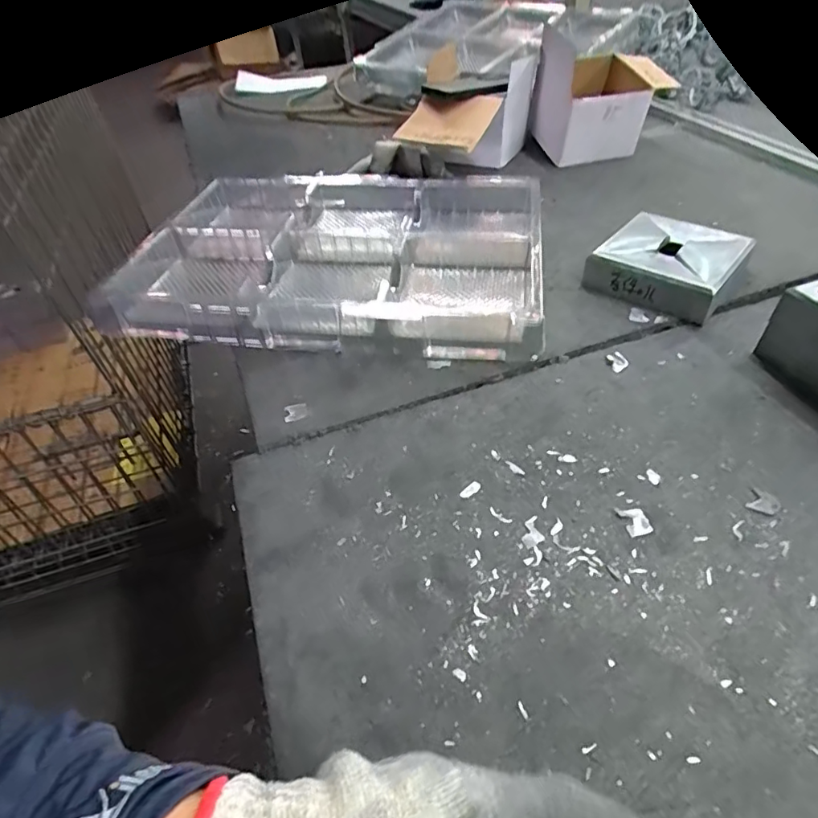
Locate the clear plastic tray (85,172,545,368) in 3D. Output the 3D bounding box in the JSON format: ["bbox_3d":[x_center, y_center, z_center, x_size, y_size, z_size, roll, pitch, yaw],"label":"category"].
[{"bbox_3d":[-0.090,-0.189,0.625,0.464,0.052,0.334,4,45,10],"label":"clear plastic tray"}]

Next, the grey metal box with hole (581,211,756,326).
[{"bbox_3d":[0.281,-0.158,0.567,0.129,0.039,0.129,31,55,31],"label":"grey metal box with hole"}]

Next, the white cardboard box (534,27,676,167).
[{"bbox_3d":[0.280,-0.483,0.809,0.167,0.139,0.155,-12,45,-6],"label":"white cardboard box"}]

